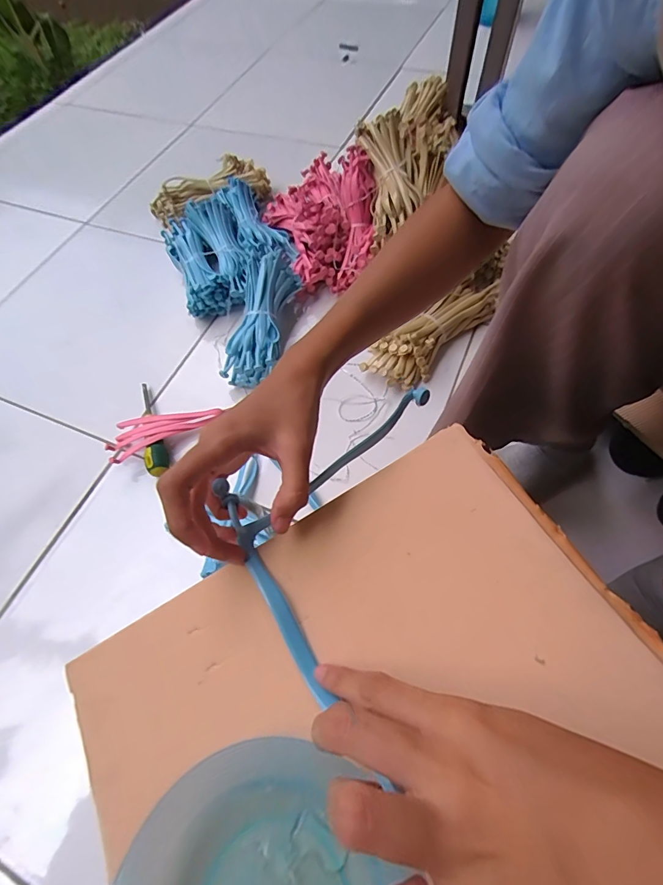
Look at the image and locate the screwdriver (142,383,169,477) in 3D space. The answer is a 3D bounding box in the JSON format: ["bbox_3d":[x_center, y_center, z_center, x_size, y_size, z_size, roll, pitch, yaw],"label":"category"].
[{"bbox_3d":[-0.254,-0.021,0.590,0.024,0.036,0.157,-19,62,-6],"label":"screwdriver"}]

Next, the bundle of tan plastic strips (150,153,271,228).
[{"bbox_3d":[-0.238,-0.492,0.812,0.236,0.058,0.080,-18,62,-5],"label":"bundle of tan plastic strips"}]

